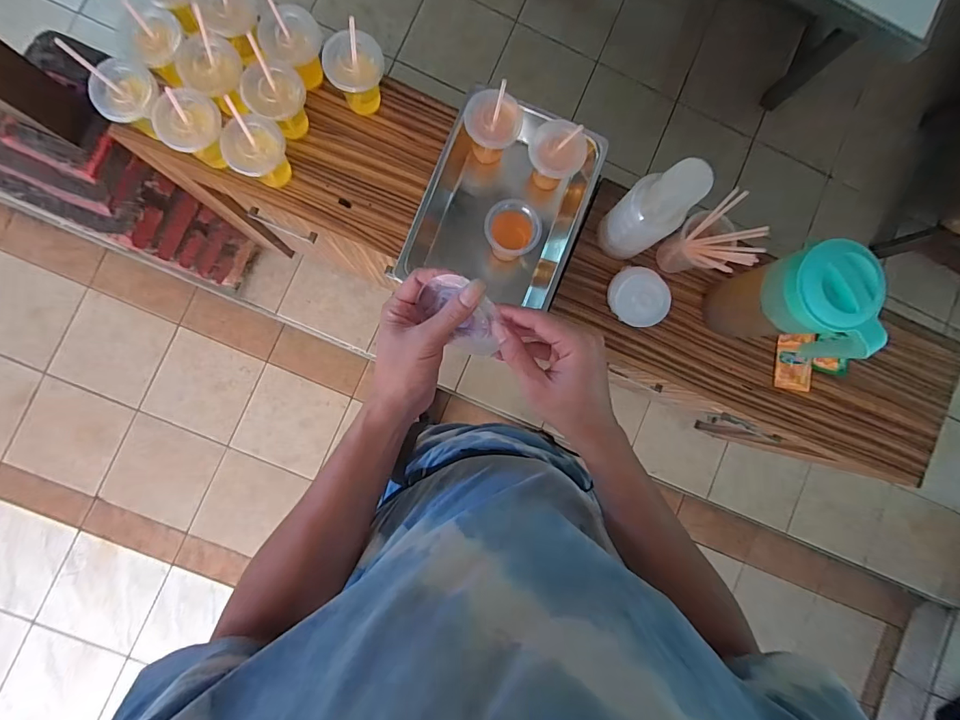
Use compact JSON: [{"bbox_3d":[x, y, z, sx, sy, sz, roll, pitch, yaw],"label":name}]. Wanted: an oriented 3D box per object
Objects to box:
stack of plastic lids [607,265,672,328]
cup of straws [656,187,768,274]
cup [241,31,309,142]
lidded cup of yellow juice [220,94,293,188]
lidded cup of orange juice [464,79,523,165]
[{"bbox_3d":[0.277,-0.111,0.748,0.093,0.046,0.100,5,87,-5],"label":"stack of plastic lids"},{"bbox_3d":[0.367,-0.189,0.704,0.079,0.173,0.103,-25,90,-5],"label":"cup of straws"},{"bbox_3d":[-0.318,-0.414,0.655,0.084,0.141,0.094,-43,92,-5],"label":"cup"},{"bbox_3d":[-0.345,-0.325,0.653,0.080,0.136,0.084,0,88,-5],"label":"lidded cup of yellow juice"},{"bbox_3d":[0.021,-0.384,0.689,0.089,0.170,0.077,12,87,-4],"label":"lidded cup of orange juice"}]

